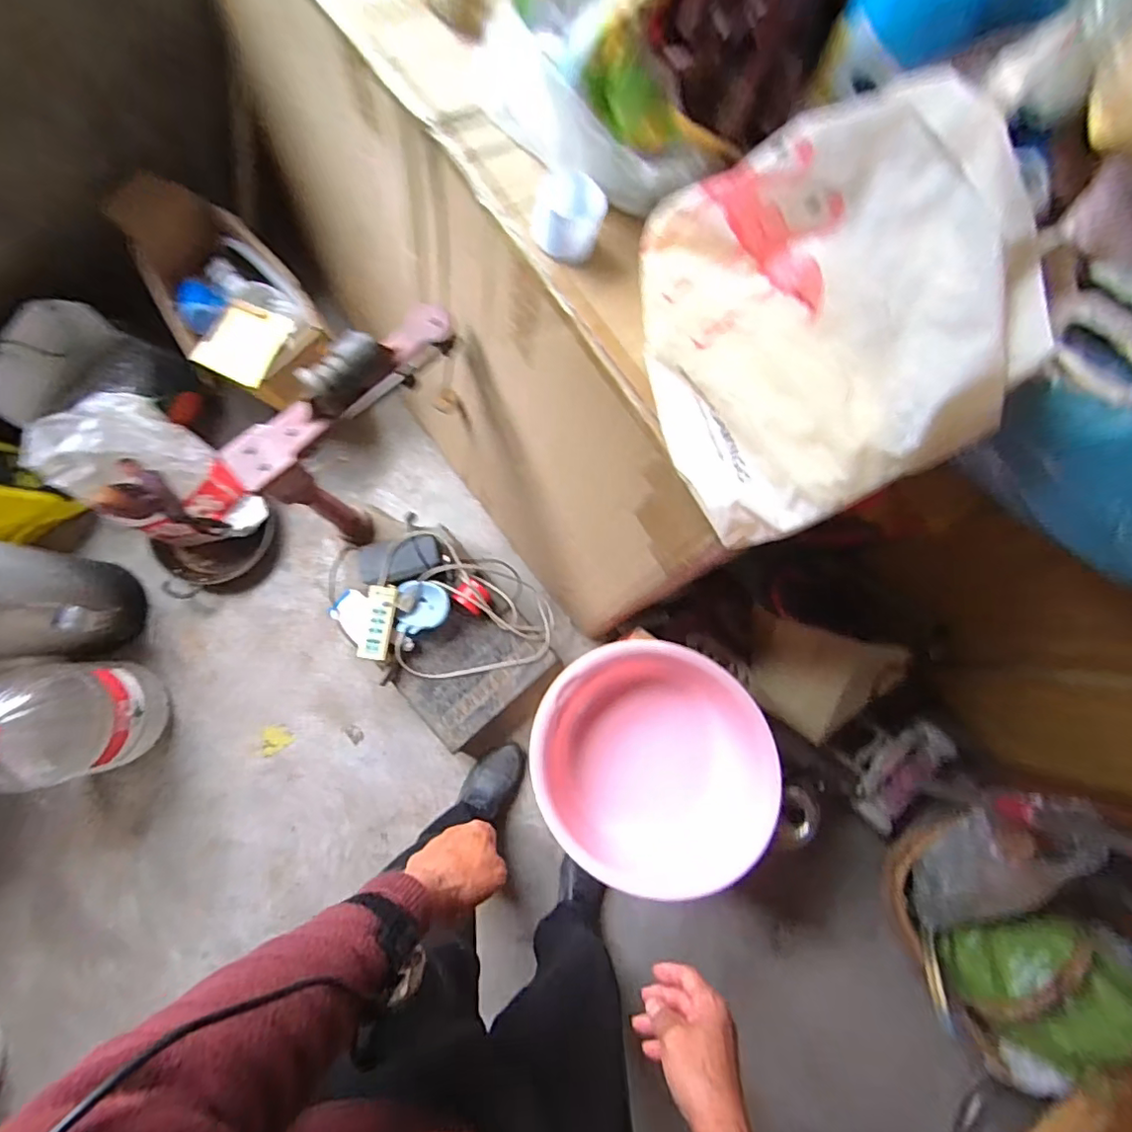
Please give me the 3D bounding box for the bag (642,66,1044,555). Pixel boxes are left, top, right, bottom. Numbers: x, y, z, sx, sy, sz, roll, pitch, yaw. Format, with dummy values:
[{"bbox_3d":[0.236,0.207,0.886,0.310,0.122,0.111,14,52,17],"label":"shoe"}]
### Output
[{"bbox_3d":[0.220,-0.209,0.493,0.305,0.052,0.302,-21,94,29],"label":"bag"}]

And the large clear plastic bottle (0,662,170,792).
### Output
[{"bbox_3d":[-0.970,0.298,1.043,0.218,0.402,0.219,-10,83,-3],"label":"large clear plastic bottle"}]

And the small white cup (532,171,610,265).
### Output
[{"bbox_3d":[0.003,-0.380,0.608,0.071,0.047,0.070,0,82,-2],"label":"small white cup"}]

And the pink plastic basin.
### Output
[{"bbox_3d":[0.139,0.320,0.901,0.366,0.119,0.390,0,82,-2],"label":"pink plastic basin"}]

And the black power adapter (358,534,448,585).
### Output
[{"bbox_3d":[-0.342,-0.011,1.167,0.172,0.028,0.091,-14,83,-3],"label":"black power adapter"}]

